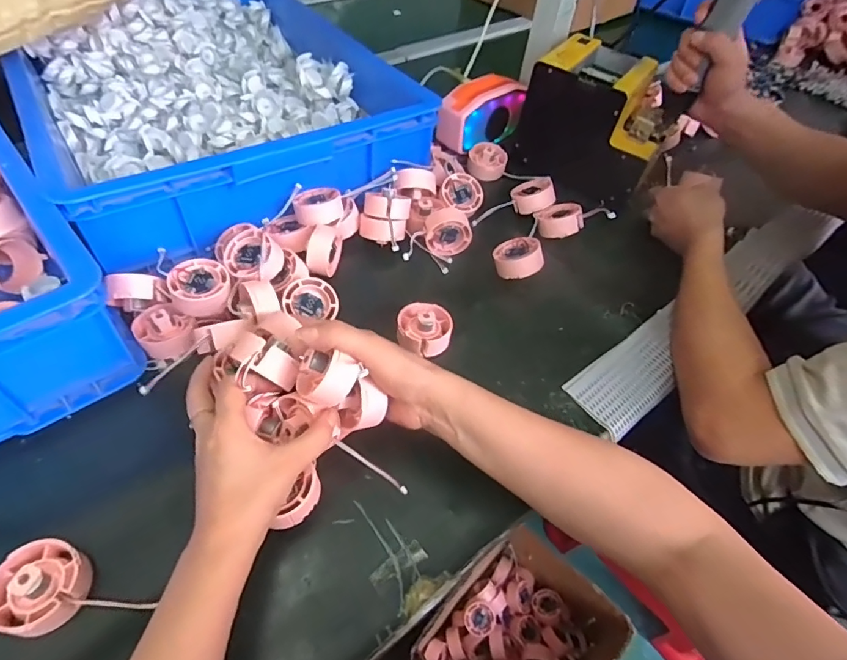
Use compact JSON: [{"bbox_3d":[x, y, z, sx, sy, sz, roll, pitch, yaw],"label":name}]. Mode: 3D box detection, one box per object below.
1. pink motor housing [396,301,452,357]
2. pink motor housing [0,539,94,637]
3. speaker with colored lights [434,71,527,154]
[{"bbox_3d":[0.001,-0.002,0.492,0.054,0.032,0.057,8,50,1],"label":"pink motor housing"},{"bbox_3d":[-0.260,0.174,0.326,0.056,0.034,0.054,3,50,-4],"label":"pink motor housing"},{"bbox_3d":[0.083,-0.321,0.712,0.125,0.069,0.070,-33,61,-28],"label":"speaker with colored lights"}]

